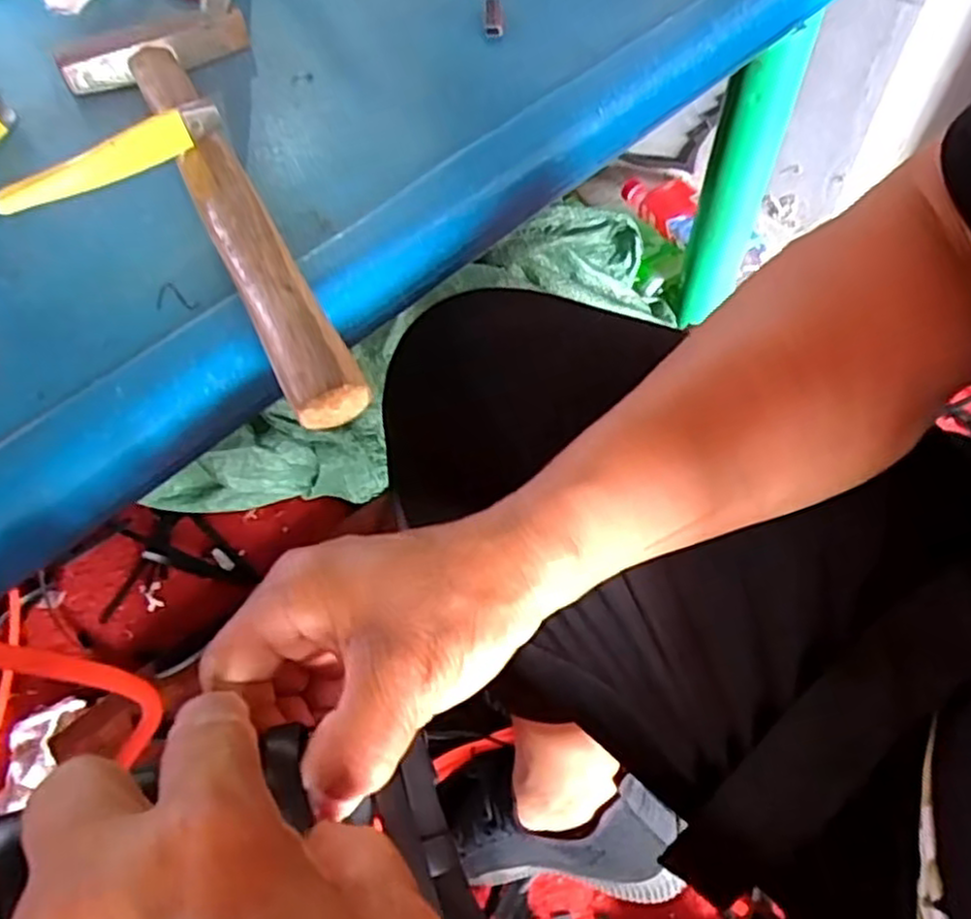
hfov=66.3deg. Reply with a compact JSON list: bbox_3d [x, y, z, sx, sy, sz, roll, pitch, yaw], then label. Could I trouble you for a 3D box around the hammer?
[{"bbox_3d":[-0.116,-0.118,0.317,0.086,0.022,0.280,-22,59,-12],"label":"hammer"}]

